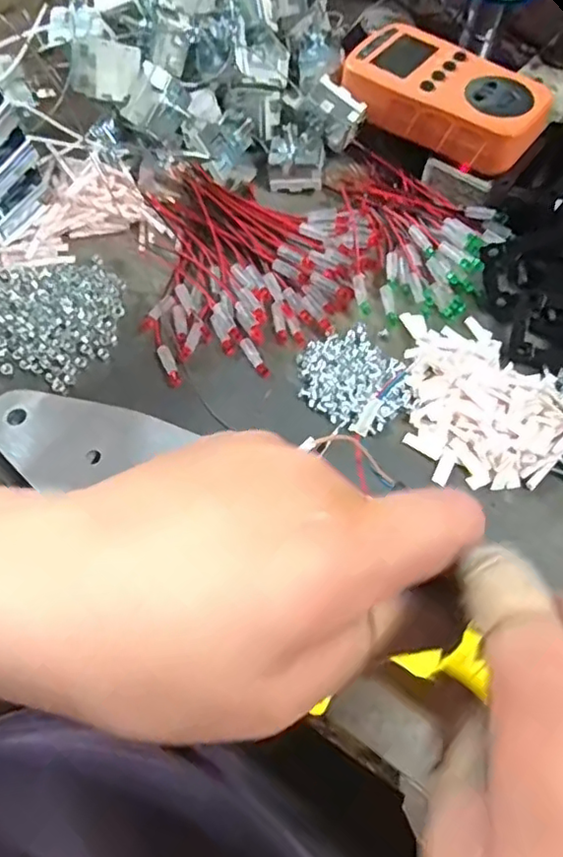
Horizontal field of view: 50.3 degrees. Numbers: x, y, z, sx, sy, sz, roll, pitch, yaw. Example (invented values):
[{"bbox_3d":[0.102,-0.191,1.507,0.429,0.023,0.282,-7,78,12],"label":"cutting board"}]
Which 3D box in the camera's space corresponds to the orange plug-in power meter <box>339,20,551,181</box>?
[{"bbox_3d":[0.110,-0.219,0.405,0.130,0.040,0.067,34,67,14],"label":"orange plug-in power meter"}]

